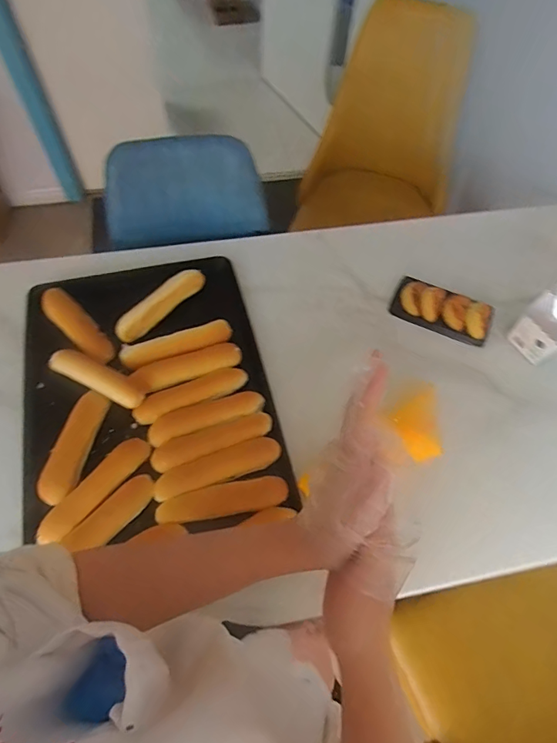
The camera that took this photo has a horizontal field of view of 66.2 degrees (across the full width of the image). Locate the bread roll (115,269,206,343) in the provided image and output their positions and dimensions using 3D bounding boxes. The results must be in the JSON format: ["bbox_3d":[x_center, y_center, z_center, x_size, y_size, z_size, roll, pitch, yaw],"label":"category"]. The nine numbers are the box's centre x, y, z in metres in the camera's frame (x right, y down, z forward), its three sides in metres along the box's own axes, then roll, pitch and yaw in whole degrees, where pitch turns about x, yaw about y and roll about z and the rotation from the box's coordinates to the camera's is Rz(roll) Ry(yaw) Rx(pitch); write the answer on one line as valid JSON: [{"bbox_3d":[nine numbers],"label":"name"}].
[{"bbox_3d":[-0.230,-0.133,0.831,0.045,0.030,0.206,37,65,16],"label":"bread roll"}]

